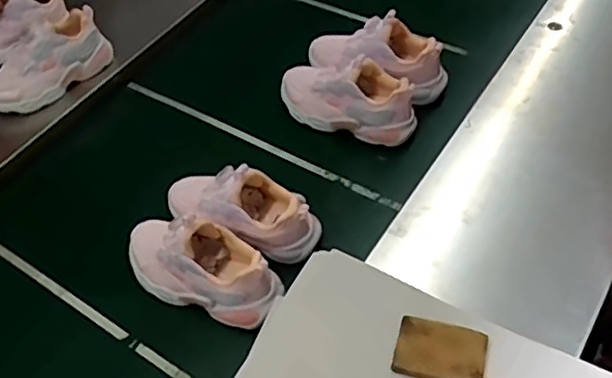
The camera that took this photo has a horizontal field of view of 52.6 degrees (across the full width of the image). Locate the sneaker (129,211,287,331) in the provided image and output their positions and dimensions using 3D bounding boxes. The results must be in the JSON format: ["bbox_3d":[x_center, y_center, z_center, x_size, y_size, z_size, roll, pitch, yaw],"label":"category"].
[{"bbox_3d":[-0.123,0.078,0.684,0.197,0.094,0.074,18,55,18],"label":"sneaker"}]

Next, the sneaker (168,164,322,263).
[{"bbox_3d":[-0.083,0.012,0.727,0.197,0.087,0.069,22,57,21],"label":"sneaker"}]

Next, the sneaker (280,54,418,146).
[{"bbox_3d":[0.054,-0.131,0.848,0.202,0.095,0.074,18,55,18],"label":"sneaker"}]

